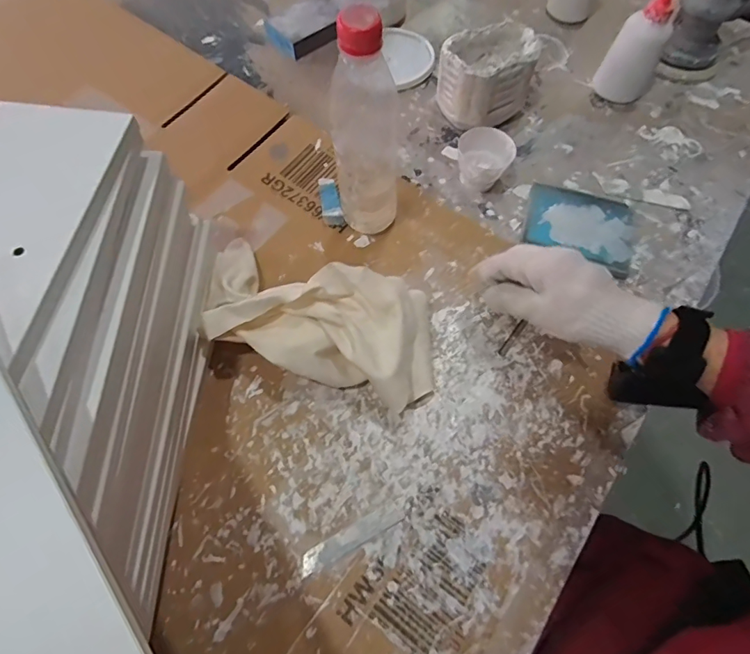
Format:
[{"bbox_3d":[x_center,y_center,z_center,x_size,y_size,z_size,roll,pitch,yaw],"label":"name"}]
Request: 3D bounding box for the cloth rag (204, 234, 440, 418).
[{"bbox_3d":[-0.054,-0.012,0.420,0.234,0.082,0.116,17,66,6],"label":"cloth rag"}]

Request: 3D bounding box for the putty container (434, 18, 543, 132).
[{"bbox_3d":[0.141,-0.311,0.562,0.118,0.086,0.080,-34,71,-16],"label":"putty container"}]

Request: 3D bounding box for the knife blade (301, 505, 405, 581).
[{"bbox_3d":[-0.019,0.178,0.382,0.095,0.004,0.018,-25,68,-13],"label":"knife blade"}]

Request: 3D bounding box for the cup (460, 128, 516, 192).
[{"bbox_3d":[0.128,-0.196,0.533,0.062,0.047,0.057,1,65,-2],"label":"cup"}]

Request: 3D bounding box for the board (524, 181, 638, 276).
[{"bbox_3d":[0.235,-0.116,0.512,0.118,0.017,0.096,17,66,6],"label":"board"}]

